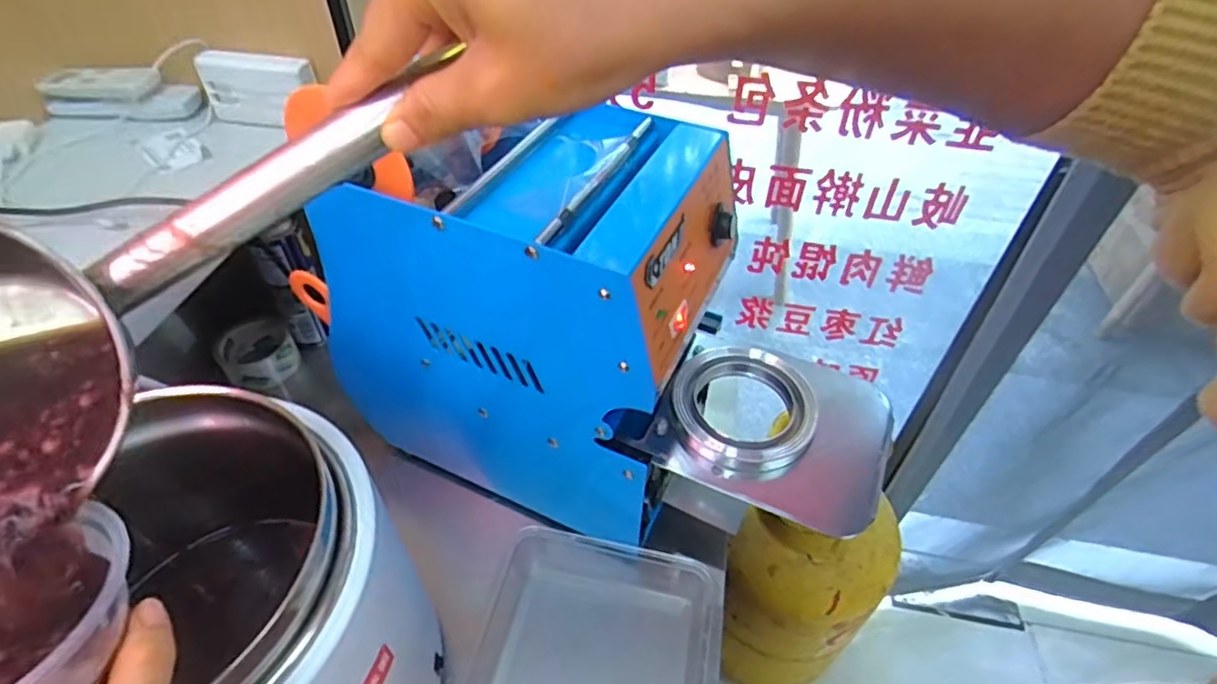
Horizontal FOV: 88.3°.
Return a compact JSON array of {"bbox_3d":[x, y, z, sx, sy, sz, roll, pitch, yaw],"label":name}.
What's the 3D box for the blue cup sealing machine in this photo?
[{"bbox_3d":[0.007,-0.004,0.592,0.497,0.347,0.207,20,48,17],"label":"blue cup sealing machine"}]

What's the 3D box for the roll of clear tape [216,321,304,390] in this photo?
[{"bbox_3d":[-0.461,0.016,0.825,0.077,0.054,0.086,34,54,27],"label":"roll of clear tape"}]

